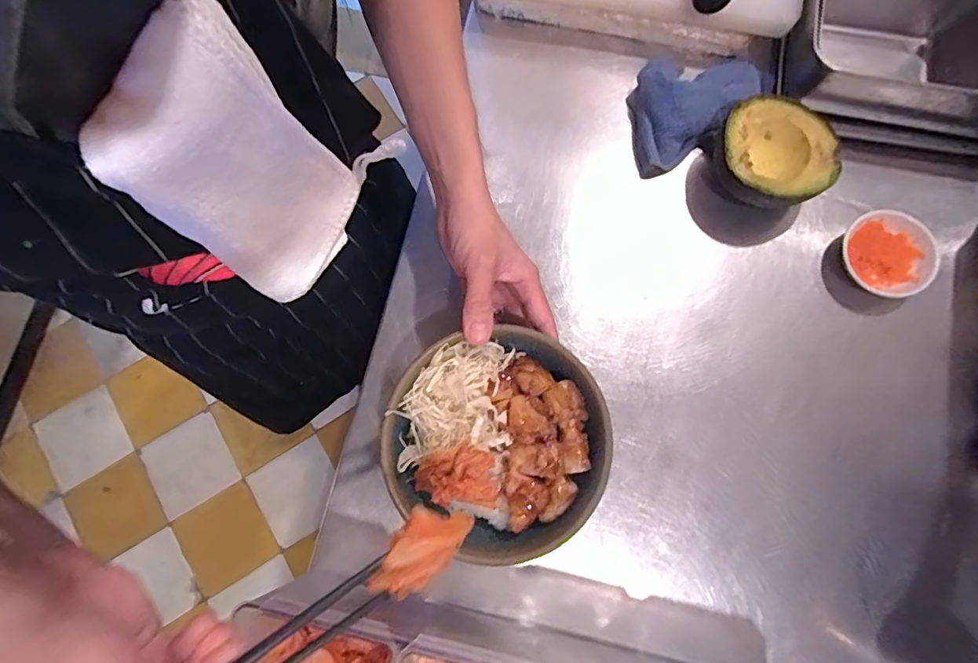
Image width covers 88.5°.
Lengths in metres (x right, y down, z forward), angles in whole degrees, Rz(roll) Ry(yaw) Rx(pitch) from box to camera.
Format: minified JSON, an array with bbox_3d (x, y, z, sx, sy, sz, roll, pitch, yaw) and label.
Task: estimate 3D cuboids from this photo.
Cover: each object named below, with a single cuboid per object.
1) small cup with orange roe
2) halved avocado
[{"bbox_3d":[0.335,-0.064,0.427,0.065,0.031,0.072,-38,80,-6],"label":"small cup with orange roe"},{"bbox_3d":[0.240,-0.148,0.433,0.086,0.052,0.087,0,78,1],"label":"halved avocado"}]

